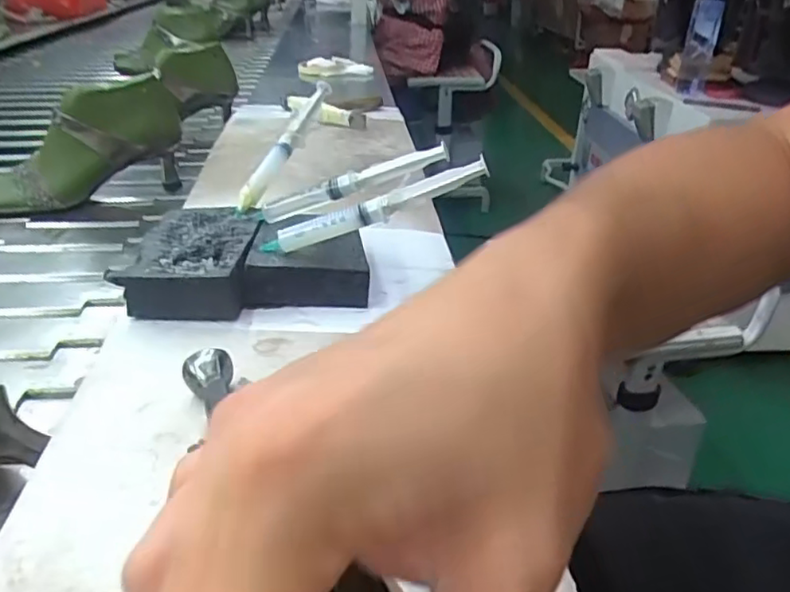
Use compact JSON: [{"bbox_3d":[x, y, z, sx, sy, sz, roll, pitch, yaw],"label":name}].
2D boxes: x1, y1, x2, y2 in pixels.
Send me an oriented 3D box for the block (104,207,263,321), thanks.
[{"bbox_3d":[-0.146,-0.027,0.476,0.085,0.036,0.123,3,30,2],"label":"block"}]

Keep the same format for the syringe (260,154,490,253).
[{"bbox_3d":[-0.016,-0.059,0.433,0.166,0.019,0.013,-19,23,14],"label":"syringe"}]

